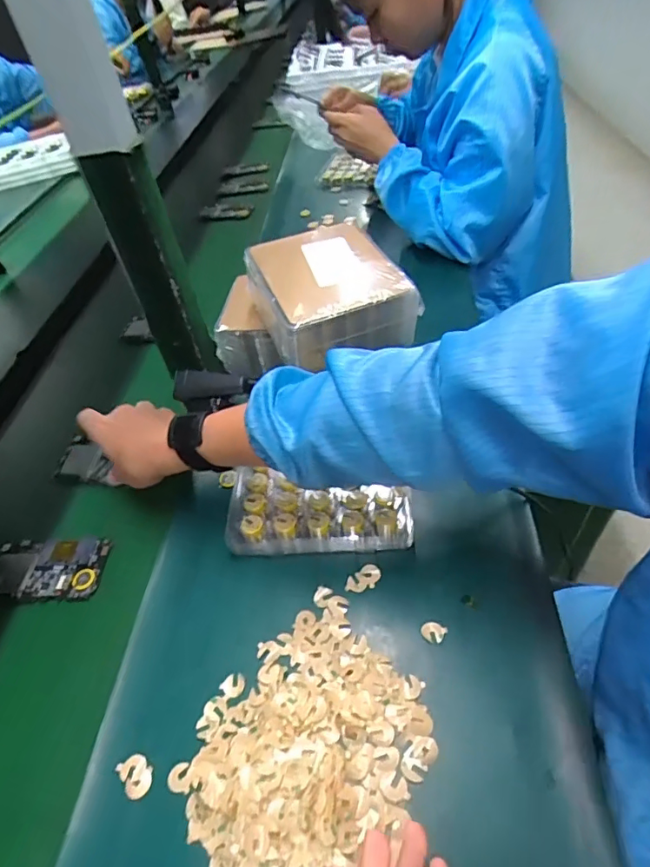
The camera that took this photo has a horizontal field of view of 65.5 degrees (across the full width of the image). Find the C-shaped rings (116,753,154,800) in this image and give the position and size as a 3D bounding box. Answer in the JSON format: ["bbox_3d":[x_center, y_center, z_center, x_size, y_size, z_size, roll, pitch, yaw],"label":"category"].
[{"bbox_3d":[-0.136,0.246,0.364,0.020,0.004,0.028,-29,50,-21],"label":"C-shaped rings"}]

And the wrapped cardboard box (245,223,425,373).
[{"bbox_3d":[0.000,-0.160,0.565,0.151,0.071,0.167,-23,46,-11],"label":"wrapped cardboard box"}]

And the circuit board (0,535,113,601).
[{"bbox_3d":[-0.279,0.132,0.506,0.119,0.006,0.066,-2,46,10],"label":"circuit board"}]

